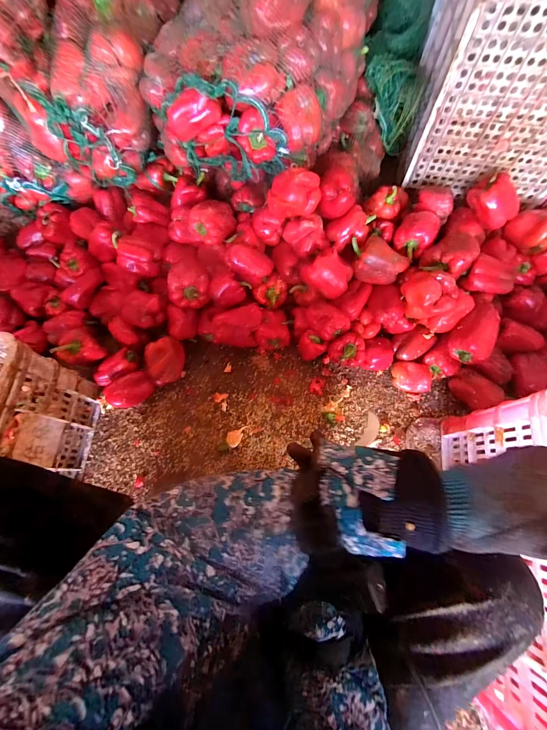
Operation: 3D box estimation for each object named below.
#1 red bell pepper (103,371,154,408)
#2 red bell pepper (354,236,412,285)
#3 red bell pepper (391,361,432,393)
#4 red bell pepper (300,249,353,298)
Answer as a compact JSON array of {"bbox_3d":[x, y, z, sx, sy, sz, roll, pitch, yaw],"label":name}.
[{"bbox_3d":[-0.363,0.064,0.743,0.107,0.059,0.070,-38,72,-12],"label":"red bell pepper"},{"bbox_3d":[0.249,-0.229,0.675,0.110,0.074,0.070,23,71,10],"label":"red bell pepper"},{"bbox_3d":[0.346,0.032,0.741,0.099,0.047,0.069,6,69,4],"label":"red bell pepper"},{"bbox_3d":[0.123,-0.209,0.675,0.100,0.069,0.076,33,73,13],"label":"red bell pepper"}]

